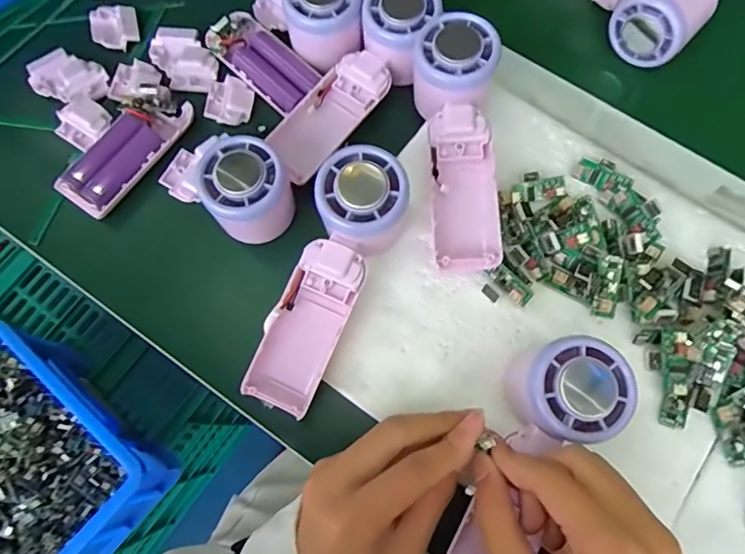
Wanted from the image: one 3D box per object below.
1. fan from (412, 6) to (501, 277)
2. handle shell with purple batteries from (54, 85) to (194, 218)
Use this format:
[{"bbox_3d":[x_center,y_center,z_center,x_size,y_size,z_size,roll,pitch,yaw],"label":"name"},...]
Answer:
[{"bbox_3d":[0.057,-0.088,0.340,0.056,0.048,0.168,0,80,1],"label":"fan"},{"bbox_3d":[-0.179,-0.094,0.372,0.042,0.022,0.106,35,77,10],"label":"handle shell with purple batteries"}]

